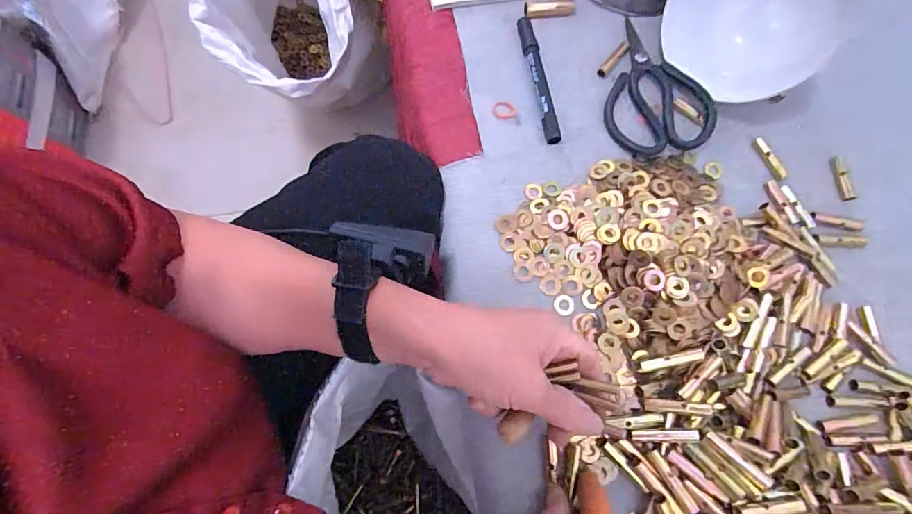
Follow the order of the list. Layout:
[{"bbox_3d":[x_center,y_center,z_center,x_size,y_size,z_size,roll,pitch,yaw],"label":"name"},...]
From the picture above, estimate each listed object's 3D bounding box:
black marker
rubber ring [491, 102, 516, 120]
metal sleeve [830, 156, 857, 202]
[{"bbox_3d":[0.078,-0.168,0.420,0.015,0.019,0.132,-10,71,-6],"label":"black marker"},{"bbox_3d":[0.045,-0.136,0.413,0.022,0.004,0.017,2,70,-2],"label":"rubber ring"},{"bbox_3d":[0.355,-0.072,0.407,0.010,0.009,0.044,-6,71,-4],"label":"metal sleeve"}]

